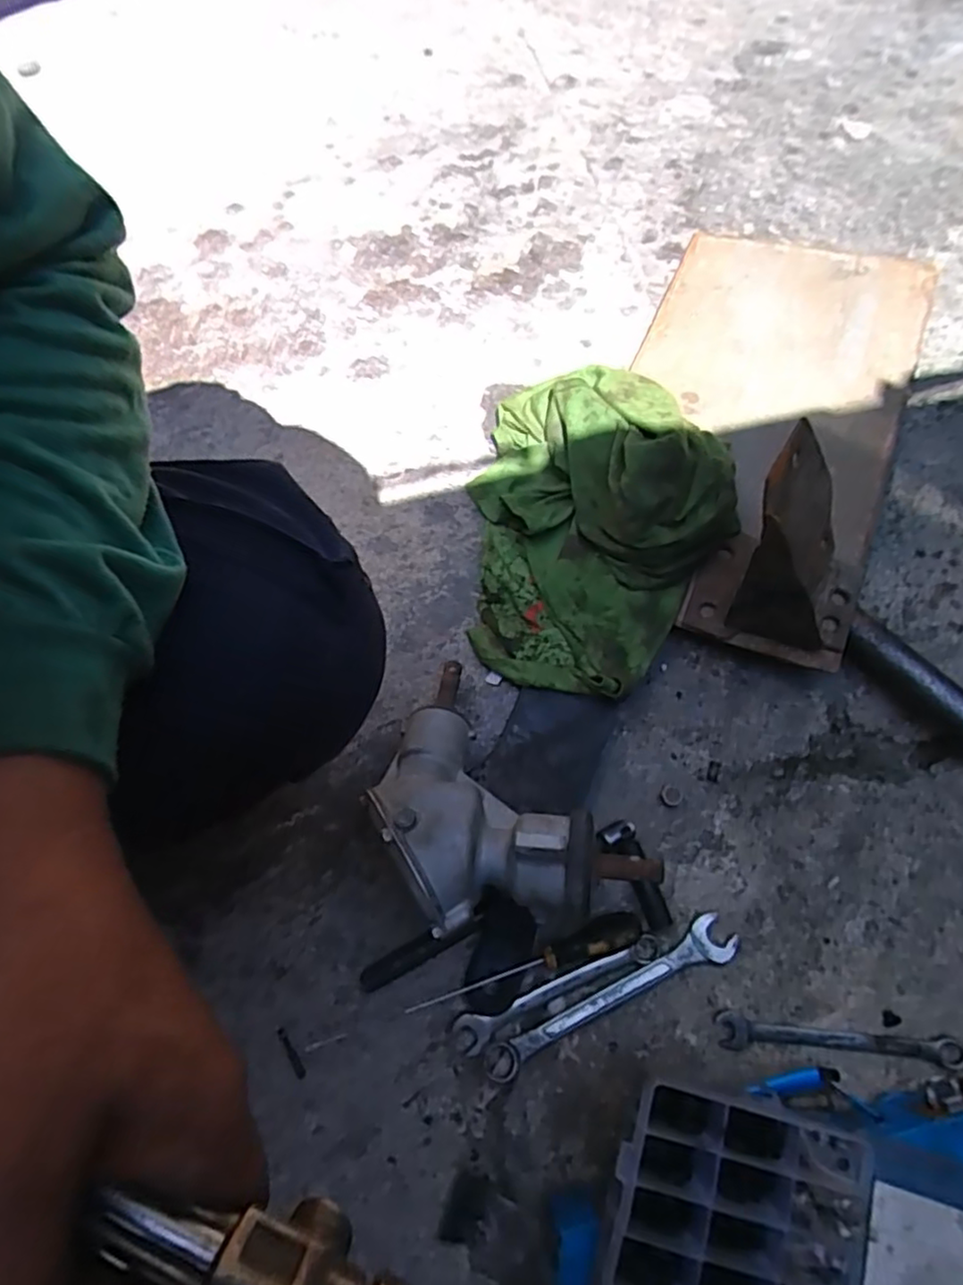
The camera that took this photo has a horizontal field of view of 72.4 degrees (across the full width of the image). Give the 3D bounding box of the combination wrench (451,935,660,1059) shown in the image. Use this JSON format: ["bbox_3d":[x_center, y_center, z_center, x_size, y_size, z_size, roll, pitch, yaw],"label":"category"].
[{"bbox_3d":[0.058,0.254,0.484,0.161,0.006,0.025,-22,70,-10],"label":"combination wrench"}]

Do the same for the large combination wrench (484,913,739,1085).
[{"bbox_3d":[0.095,0.257,0.479,0.200,0.014,0.033,-24,70,-11],"label":"large combination wrench"}]

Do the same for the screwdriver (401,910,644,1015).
[{"bbox_3d":[0.033,0.236,0.479,0.176,0.026,0.021,-18,69,-9],"label":"screwdriver"}]

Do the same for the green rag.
[{"bbox_3d":[0.103,-0.109,0.585,0.222,0.096,0.311,9,68,2],"label":"green rag"}]

